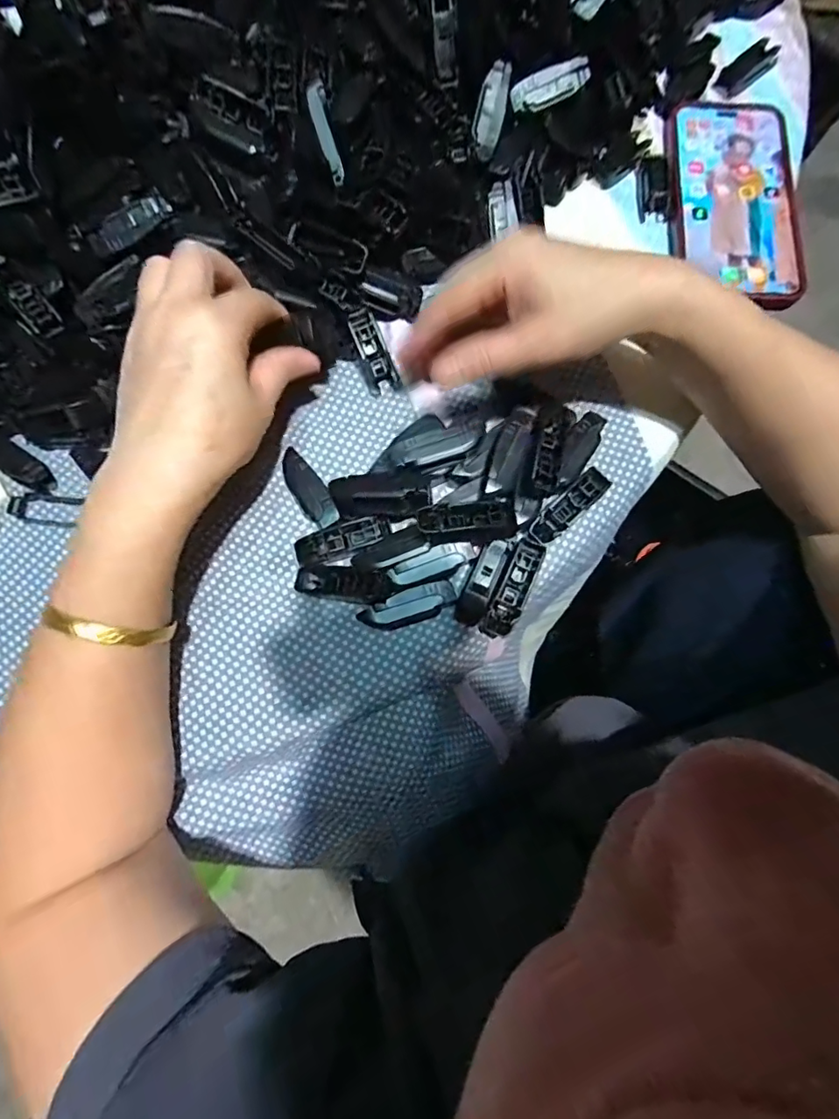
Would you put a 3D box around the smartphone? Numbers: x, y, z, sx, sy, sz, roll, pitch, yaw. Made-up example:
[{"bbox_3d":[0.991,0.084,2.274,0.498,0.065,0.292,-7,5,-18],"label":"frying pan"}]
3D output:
[{"bbox_3d":[0.204,-0.233,0.333,0.076,0.015,0.158,4,78,2],"label":"smartphone"}]

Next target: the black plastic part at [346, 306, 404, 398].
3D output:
[{"bbox_3d":[-0.029,-0.129,0.317,0.019,0.006,0.049,-24,111,-3],"label":"black plastic part"}]

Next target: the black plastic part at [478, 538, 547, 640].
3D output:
[{"bbox_3d":[0.053,0.016,0.290,0.016,0.019,0.057,26,80,7],"label":"black plastic part"}]

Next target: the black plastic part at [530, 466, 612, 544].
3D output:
[{"bbox_3d":[0.086,-0.031,0.294,0.054,0.008,0.016,-42,80,-7],"label":"black plastic part"}]

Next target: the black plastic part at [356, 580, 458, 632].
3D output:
[{"bbox_3d":[-0.006,0.027,0.283,0.053,0.005,0.018,-19,78,-2],"label":"black plastic part"}]

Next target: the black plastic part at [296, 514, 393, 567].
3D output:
[{"bbox_3d":[-0.045,-0.012,0.297,0.055,0.008,0.018,-19,78,-3],"label":"black plastic part"}]

